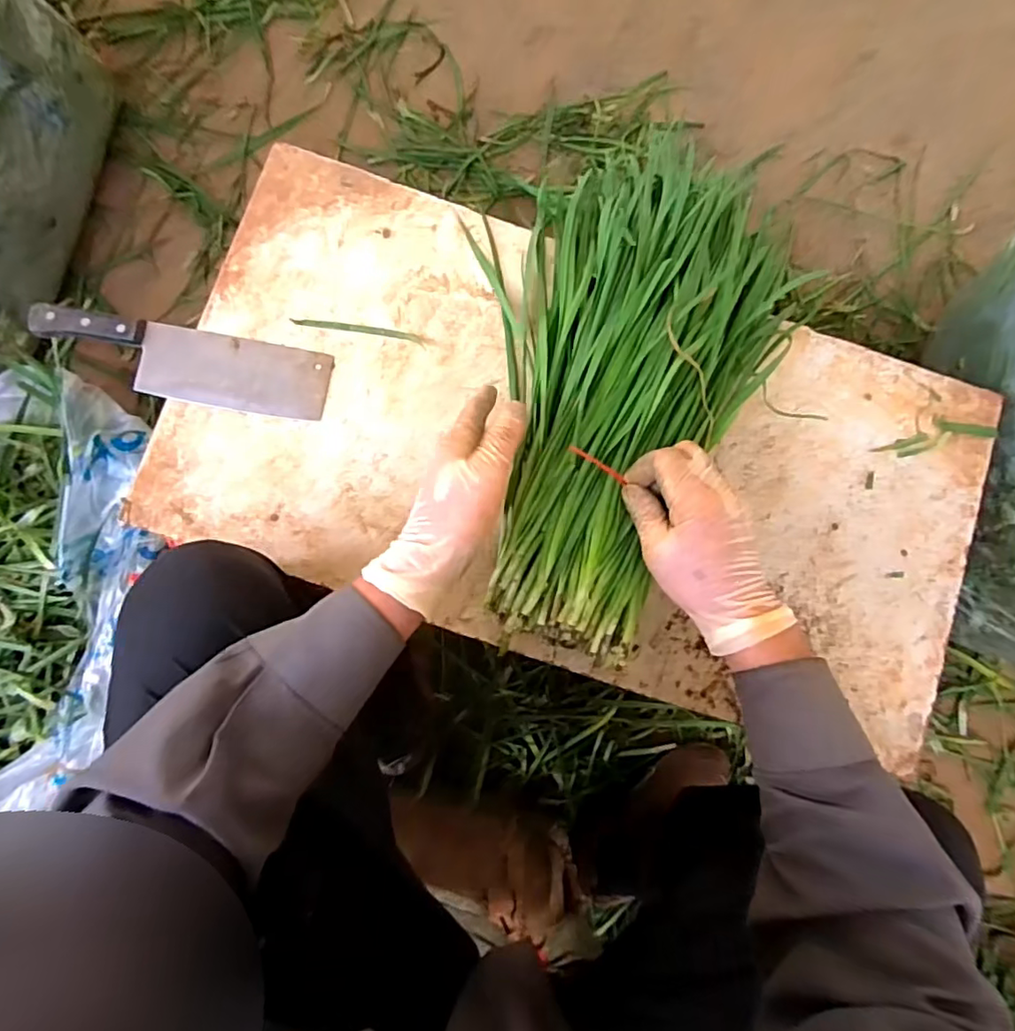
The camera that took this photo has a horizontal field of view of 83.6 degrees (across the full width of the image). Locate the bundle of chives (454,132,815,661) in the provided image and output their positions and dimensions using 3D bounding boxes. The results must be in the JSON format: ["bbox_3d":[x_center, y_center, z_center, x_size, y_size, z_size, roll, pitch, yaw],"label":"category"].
[{"bbox_3d":[0.110,-0.123,0.503,0.252,0.087,0.467,17,77,-1],"label":"bundle of chives"}]

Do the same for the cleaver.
[{"bbox_3d":[-0.302,-0.142,0.527,0.265,0.013,0.070,11,85,-2],"label":"cleaver"}]

